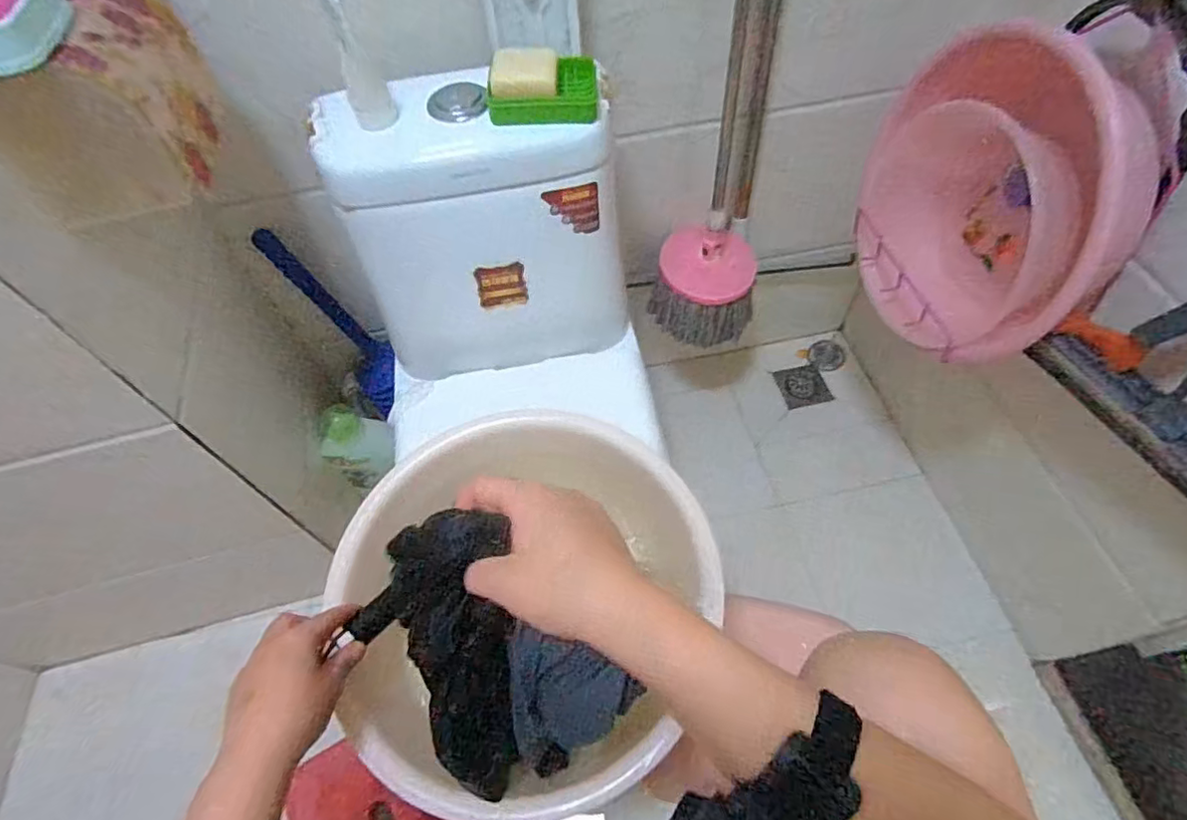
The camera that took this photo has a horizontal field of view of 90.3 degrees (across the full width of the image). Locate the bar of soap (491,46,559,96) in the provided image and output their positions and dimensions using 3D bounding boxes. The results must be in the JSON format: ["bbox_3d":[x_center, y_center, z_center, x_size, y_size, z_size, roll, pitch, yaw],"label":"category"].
[{"bbox_3d":[-0.072,-0.356,0.621,0.068,0.028,0.053,-6,57,0],"label":"bar of soap"}]

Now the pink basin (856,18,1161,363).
[{"bbox_3d":[0.465,-0.247,0.719,0.152,0.322,0.342,-23,58,-10],"label":"pink basin"}]

